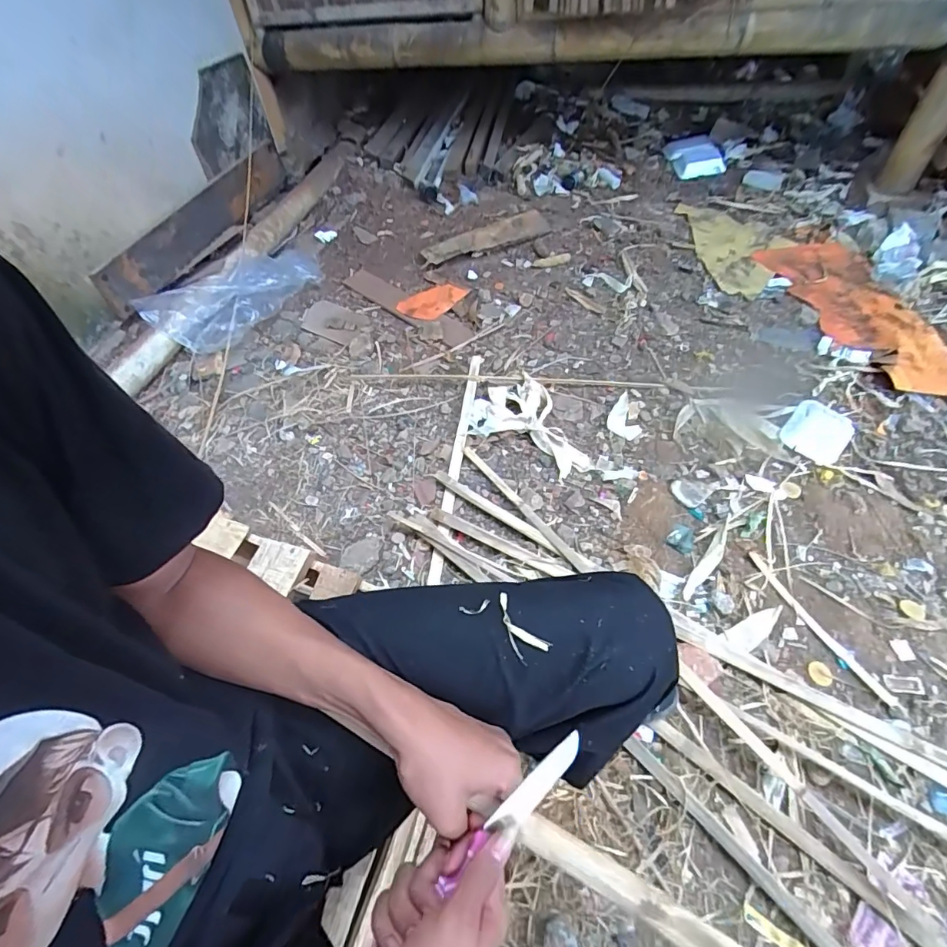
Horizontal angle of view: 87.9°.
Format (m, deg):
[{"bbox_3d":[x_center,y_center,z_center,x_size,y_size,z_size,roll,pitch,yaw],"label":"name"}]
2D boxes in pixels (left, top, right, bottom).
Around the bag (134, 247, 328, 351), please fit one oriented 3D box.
[{"bbox_3d":[-0.676,-0.541,1.443,0.215,0.146,0.521,26,59,22],"label":"bag"}]

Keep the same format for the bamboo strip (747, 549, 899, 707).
[{"bbox_3d":[0.601,0.264,0.860,0.026,0.010,0.302,-25,57,-13],"label":"bamboo strip"}]

